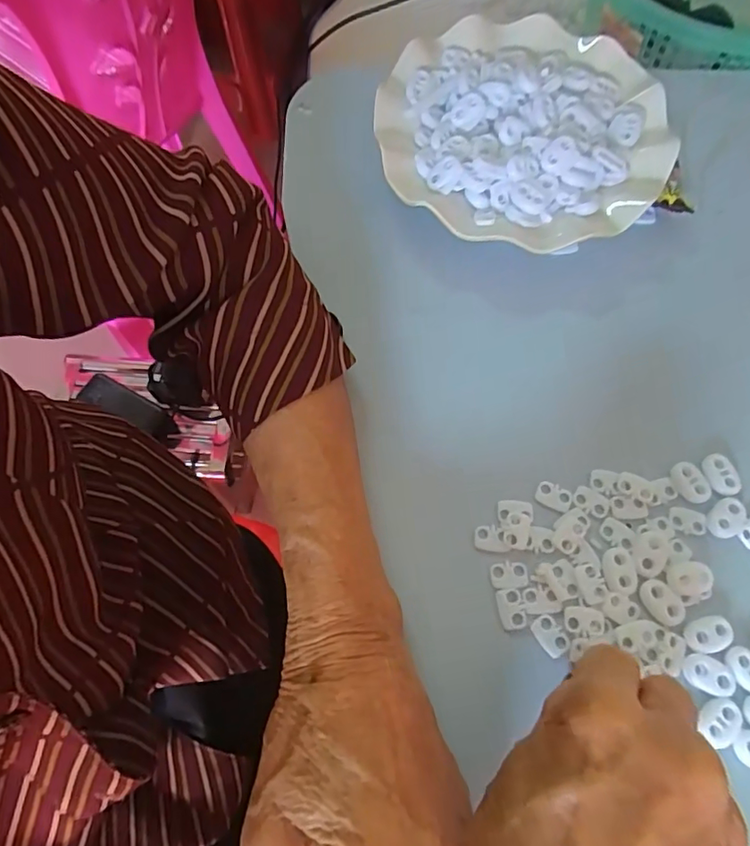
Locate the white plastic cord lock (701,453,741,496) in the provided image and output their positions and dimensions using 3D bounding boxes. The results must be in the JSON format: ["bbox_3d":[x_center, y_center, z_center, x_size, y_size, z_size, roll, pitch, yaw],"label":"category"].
[{"bbox_3d":[0.178,0.026,0.274,0.015,0.004,0.021,-13,68,-6],"label":"white plastic cord lock"}]

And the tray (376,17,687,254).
[{"bbox_3d":[0.093,-0.182,0.327,0.174,0.028,0.165,6,67,2],"label":"tray"}]

